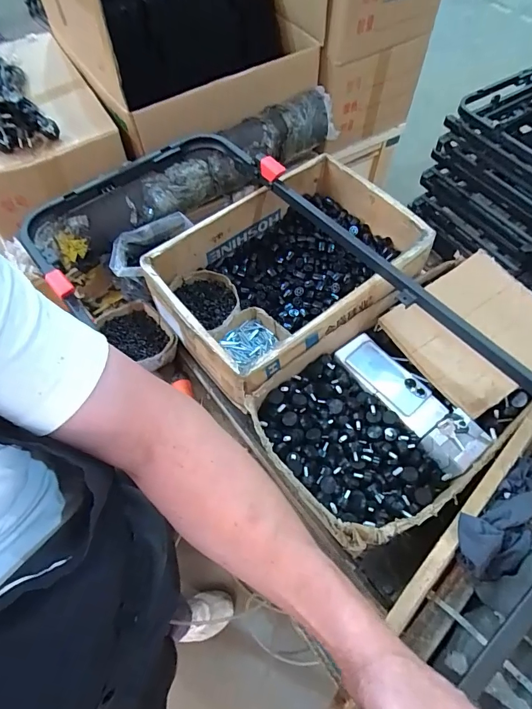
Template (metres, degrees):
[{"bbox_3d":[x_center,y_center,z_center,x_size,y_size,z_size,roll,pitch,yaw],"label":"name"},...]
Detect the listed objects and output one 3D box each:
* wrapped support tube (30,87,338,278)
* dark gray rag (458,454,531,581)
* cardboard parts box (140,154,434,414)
[{"bbox_3d":[-0.149,-0.437,1.012,0.813,0.139,0.160,-40,67,-20],"label":"wrapped support tube"},{"bbox_3d":[0.360,0.218,0.595,0.223,0.056,0.088,-38,66,-19],"label":"dark gray rag"},{"bbox_3d":[0.049,-0.186,0.886,0.518,0.169,0.381,-37,66,-18],"label":"cardboard parts box"}]

